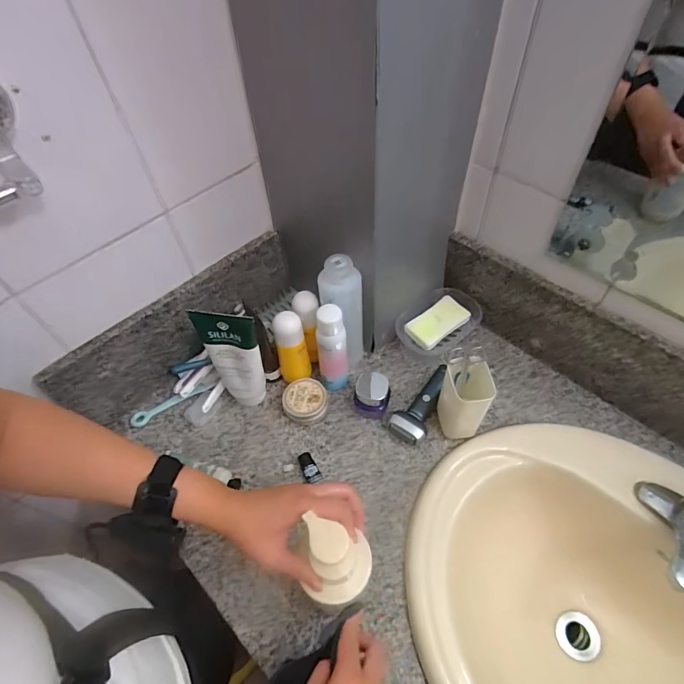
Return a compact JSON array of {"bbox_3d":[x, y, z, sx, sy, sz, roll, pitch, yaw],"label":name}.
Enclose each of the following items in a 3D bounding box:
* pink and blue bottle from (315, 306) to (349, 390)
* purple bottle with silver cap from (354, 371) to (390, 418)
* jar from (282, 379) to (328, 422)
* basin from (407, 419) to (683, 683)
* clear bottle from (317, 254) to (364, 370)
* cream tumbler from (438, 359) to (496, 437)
[{"bbox_3d":[-0.014,0.015,0.641,0.043,0.169,0.039,-6,54,-1],"label":"pink and blue bottle"},{"bbox_3d":[0.046,0.082,0.646,0.054,0.066,0.049,6,55,8],"label":"purple bottle with silver cap"},{"bbox_3d":[-0.058,0.095,0.662,0.067,0.038,0.060,-7,54,-2],"label":"jar"},{"bbox_3d":[0.331,0.366,0.539,0.523,0.185,0.456,33,62,24],"label":"basin"},{"bbox_3d":[0.001,-0.034,0.646,0.063,0.208,0.056,-6,54,-1],"label":"clear bottle"},{"bbox_3d":[0.174,0.082,0.605,0.068,0.125,0.068,-1,52,2],"label":"cream tumbler"}]

